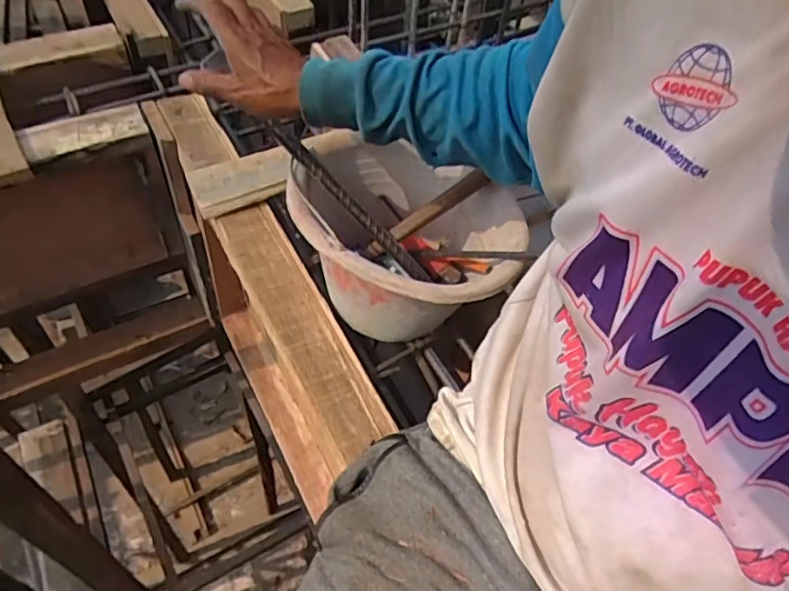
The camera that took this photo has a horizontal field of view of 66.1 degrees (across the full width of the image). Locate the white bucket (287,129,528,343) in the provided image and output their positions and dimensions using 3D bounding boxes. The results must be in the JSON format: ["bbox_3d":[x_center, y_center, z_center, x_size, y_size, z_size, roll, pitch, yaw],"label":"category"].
[{"bbox_3d":[0.013,-0.062,0.700,0.243,0.160,0.236,3,54,-3],"label":"white bucket"}]

